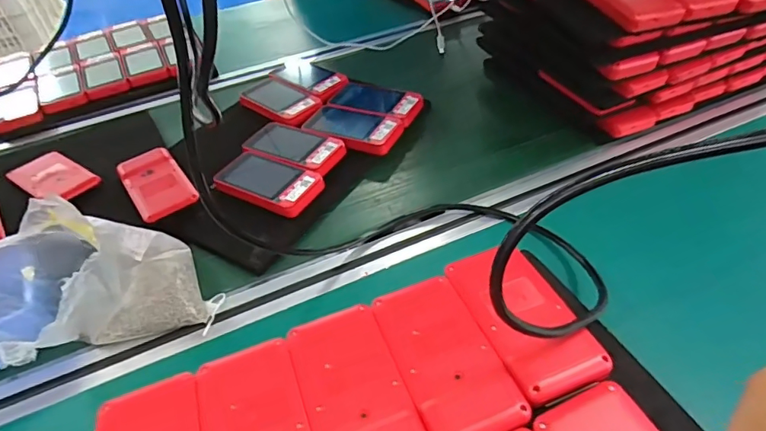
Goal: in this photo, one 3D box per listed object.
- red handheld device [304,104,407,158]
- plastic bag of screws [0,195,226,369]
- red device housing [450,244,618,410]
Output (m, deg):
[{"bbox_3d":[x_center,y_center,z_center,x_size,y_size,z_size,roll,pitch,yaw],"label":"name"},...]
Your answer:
[{"bbox_3d":[-0.040,-0.108,0.616,0.117,0.017,0.071,18,48,24],"label":"red handheld device"},{"bbox_3d":[-0.245,0.049,0.409,0.155,0.129,0.117,-27,47,-20],"label":"plastic bag of screws"},{"bbox_3d":[0.096,0.067,0.341,0.064,0.017,0.124,-17,45,-11],"label":"red device housing"}]

